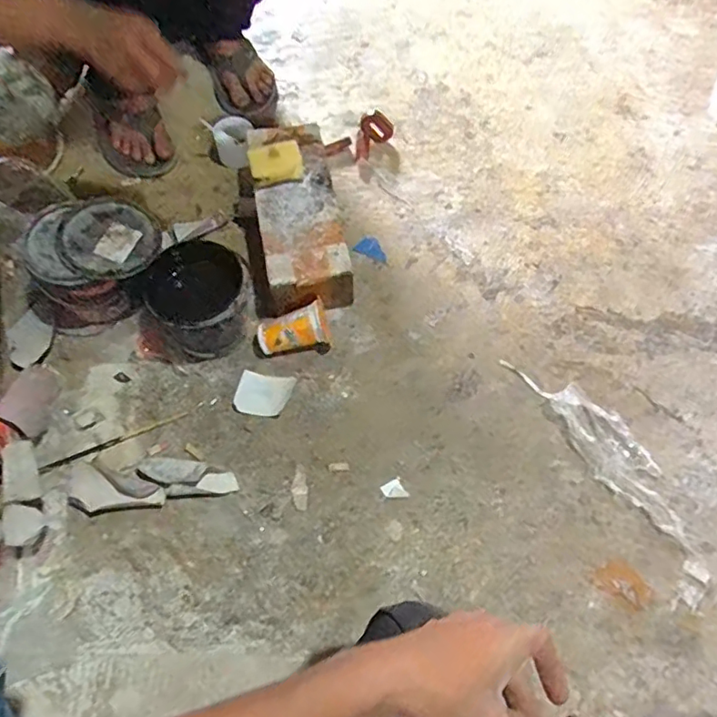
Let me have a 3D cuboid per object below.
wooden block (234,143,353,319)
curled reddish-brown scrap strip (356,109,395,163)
[{"bbox_3d":[-0.088,-0.184,0.840,0.121,0.106,0.248,-12,62,-8],"label":"wooden block"},{"bbox_3d":[0.027,-0.381,0.976,0.058,0.049,0.089,10,61,4],"label":"curled reddish-brown scrap strip"}]

